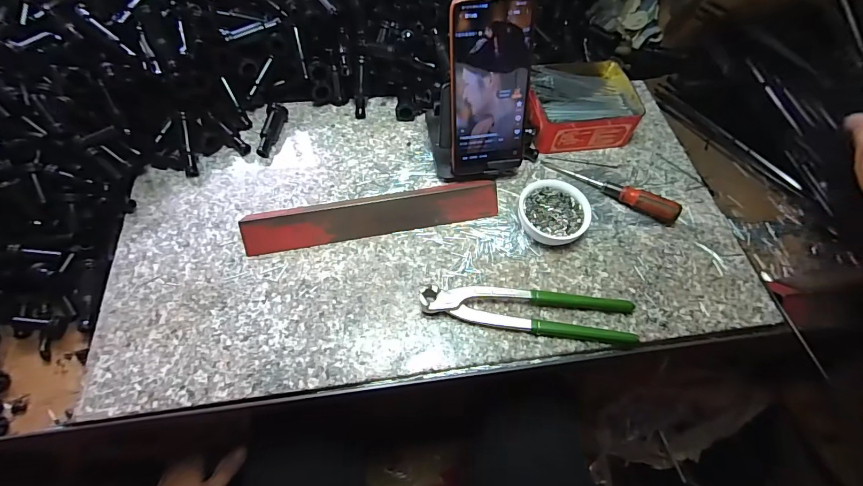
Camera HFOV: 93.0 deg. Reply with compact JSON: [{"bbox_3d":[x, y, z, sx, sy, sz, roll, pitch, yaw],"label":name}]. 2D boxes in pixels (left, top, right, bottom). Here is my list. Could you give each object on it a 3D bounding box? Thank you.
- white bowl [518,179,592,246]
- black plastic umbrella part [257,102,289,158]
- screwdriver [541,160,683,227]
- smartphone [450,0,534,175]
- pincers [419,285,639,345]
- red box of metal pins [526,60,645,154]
[{"bbox_3d":[0.126,-0.028,0.429,0.070,0.026,0.074,1,60,-2],"label":"white bowl"},{"bbox_3d":[-0.185,-0.130,0.475,0.020,0.024,0.067,4,60,0],"label":"black plastic umbrella part"},{"bbox_3d":[0.197,-0.062,0.450,0.152,0.029,0.019,31,63,15],"label":"screwdriver"},{"bbox_3d":[0.057,-0.144,0.400,0.076,0.166,0.008,-10,37,-8],"label":"smartphone"},{"bbox_3d":[0.089,0.063,0.384,0.196,0.017,0.041,6,60,1],"label":"pincers"},{"bbox_3d":[0.175,-0.168,0.500,0.130,0.049,0.107,-7,61,-7],"label":"red box of metal pins"}]

